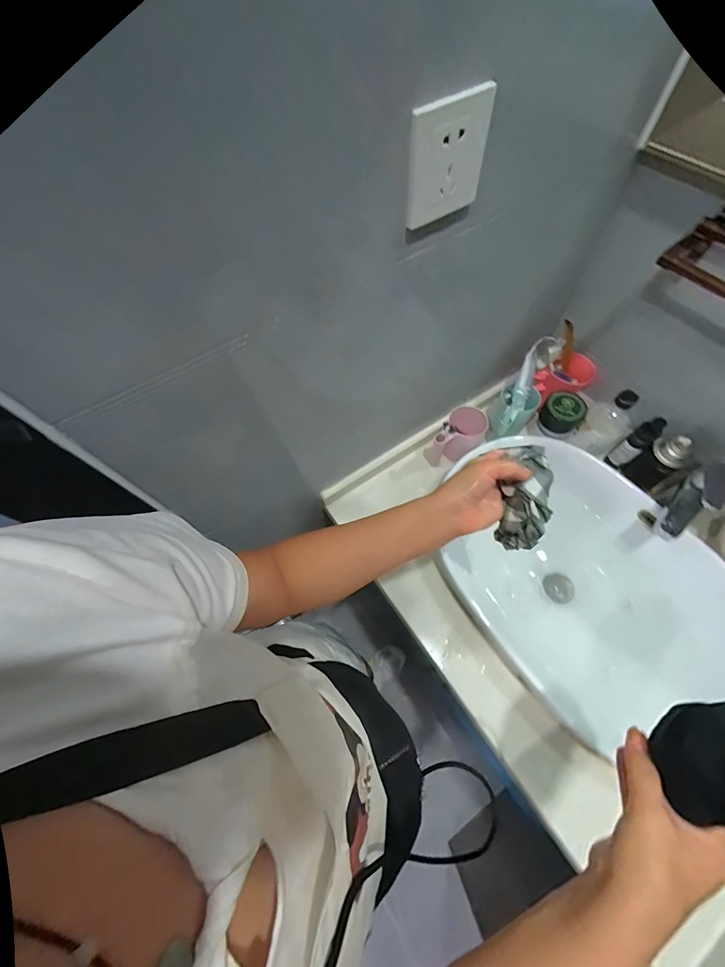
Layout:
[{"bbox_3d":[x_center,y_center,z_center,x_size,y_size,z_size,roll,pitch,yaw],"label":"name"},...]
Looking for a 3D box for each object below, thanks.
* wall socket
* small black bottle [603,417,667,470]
[{"bbox_3d":[0.078,-0.297,0.329,0.091,0.089,0.007,-35,67,-13],"label":"wall socket"},{"bbox_3d":[0.514,-0.072,0.670,0.031,0.144,0.037,-38,68,-14],"label":"small black bottle"}]

